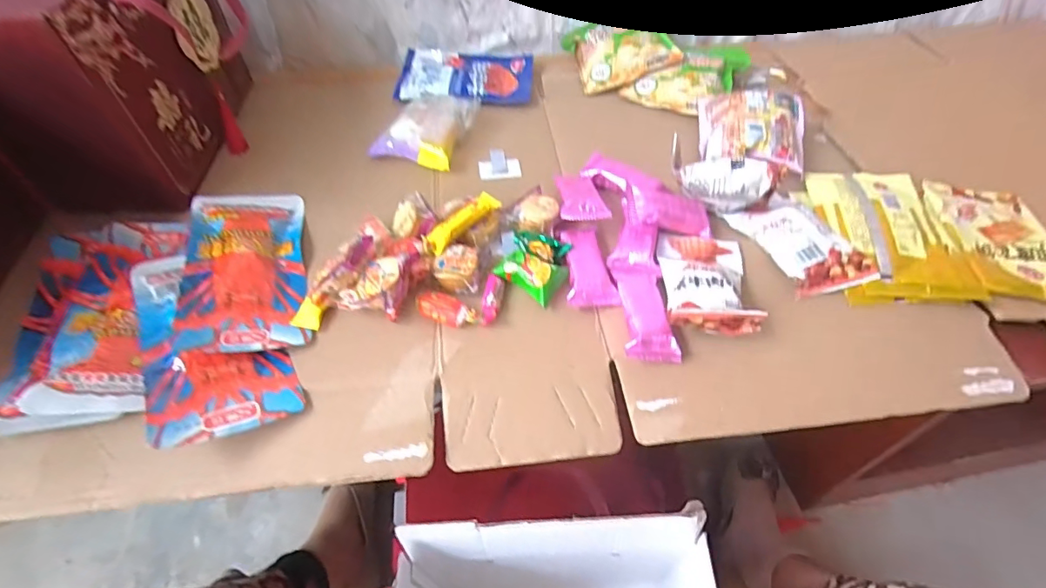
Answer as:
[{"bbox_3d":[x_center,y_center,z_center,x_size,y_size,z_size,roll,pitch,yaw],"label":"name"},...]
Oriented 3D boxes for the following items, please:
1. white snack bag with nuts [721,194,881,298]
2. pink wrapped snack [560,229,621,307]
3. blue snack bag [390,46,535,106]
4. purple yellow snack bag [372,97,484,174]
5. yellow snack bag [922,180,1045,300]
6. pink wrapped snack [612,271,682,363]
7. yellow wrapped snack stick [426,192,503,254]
[{"bbox_3d":[0.258,-0.052,0.475,0.074,0.032,0.123,-18,52,-14],"label":"white snack bag with nuts"},{"bbox_3d":[0.061,-0.025,0.464,0.043,0.020,0.081,-1,49,0],"label":"pink wrapped snack"},{"bbox_3d":[-0.075,-0.295,0.680,0.172,0.019,0.130,1,49,1],"label":"blue snack bag"},{"bbox_3d":[-0.114,-0.193,0.590,0.093,0.029,0.105,13,51,11],"label":"purple yellow snack bag"},{"bbox_3d":[0.453,-0.052,0.490,0.113,0.028,0.154,3,49,3],"label":"yellow snack bag"},{"bbox_3d":[0.102,0.019,0.428,0.040,0.023,0.085,-3,49,-2],"label":"pink wrapped snack"},{"bbox_3d":[-0.056,-0.069,0.475,0.022,0.011,0.081,35,58,26],"label":"yellow wrapped snack stick"}]

